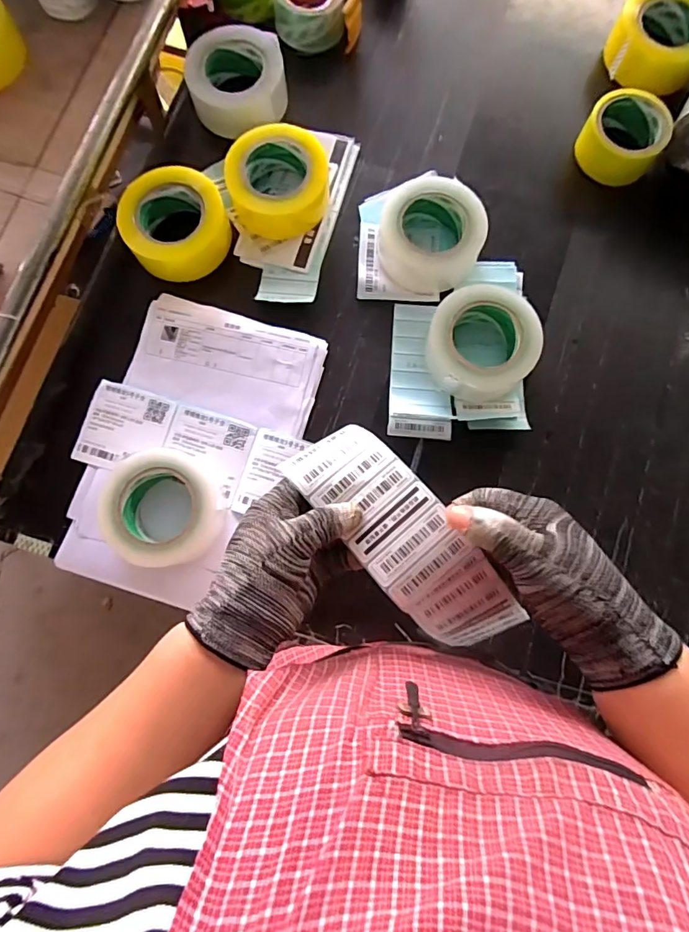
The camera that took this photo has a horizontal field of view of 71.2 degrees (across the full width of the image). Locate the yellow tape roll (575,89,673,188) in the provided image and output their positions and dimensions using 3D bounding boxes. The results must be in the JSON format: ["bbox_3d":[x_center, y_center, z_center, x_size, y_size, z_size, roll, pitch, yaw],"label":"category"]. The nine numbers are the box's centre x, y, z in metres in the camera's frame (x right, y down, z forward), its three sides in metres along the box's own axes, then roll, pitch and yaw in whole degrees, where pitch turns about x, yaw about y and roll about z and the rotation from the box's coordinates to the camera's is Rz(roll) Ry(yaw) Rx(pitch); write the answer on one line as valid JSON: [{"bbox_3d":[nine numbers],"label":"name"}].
[{"bbox_3d":[0.349,-0.413,0.610,0.095,0.057,0.089,0,80,-2],"label":"yellow tape roll"}]

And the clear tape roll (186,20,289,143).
[{"bbox_3d":[-0.141,-0.505,0.624,0.121,0.059,0.114,0,80,-2],"label":"clear tape roll"}]

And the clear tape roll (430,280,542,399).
[{"bbox_3d":[0.158,-0.138,0.554,0.119,0.059,0.118,0,80,-2],"label":"clear tape roll"}]

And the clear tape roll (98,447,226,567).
[{"bbox_3d":[-0.196,0.044,0.514,0.133,0.054,0.121,24,80,2],"label":"clear tape roll"}]

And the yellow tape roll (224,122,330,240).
[{"bbox_3d":[-0.082,-0.351,0.594,0.124,0.048,0.117,2,80,-2],"label":"yellow tape roll"}]

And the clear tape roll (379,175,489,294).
[{"bbox_3d":[0.105,-0.279,0.583,0.124,0.057,0.122,-3,80,-2],"label":"clear tape roll"}]

